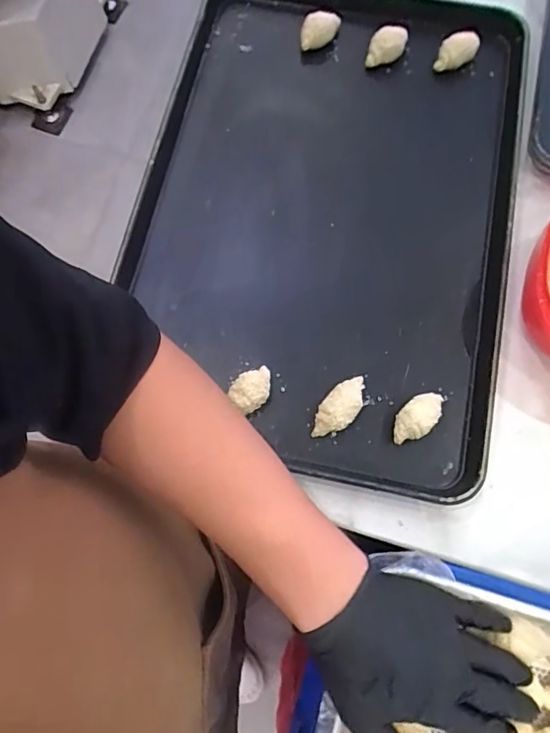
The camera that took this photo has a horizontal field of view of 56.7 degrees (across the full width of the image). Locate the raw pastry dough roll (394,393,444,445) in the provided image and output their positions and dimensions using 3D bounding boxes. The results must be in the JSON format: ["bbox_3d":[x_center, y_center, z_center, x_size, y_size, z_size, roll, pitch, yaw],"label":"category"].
[{"bbox_3d":[0.140,0.050,0.499,0.061,0.029,0.032,-43,78,-10],"label":"raw pastry dough roll"}]

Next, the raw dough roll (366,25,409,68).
[{"bbox_3d":[0.135,-0.383,0.606,0.033,0.022,0.058,37,76,9],"label":"raw dough roll"}]

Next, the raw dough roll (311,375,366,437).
[{"bbox_3d":[0.065,0.041,0.505,0.032,0.034,0.072,41,79,11],"label":"raw dough roll"}]

